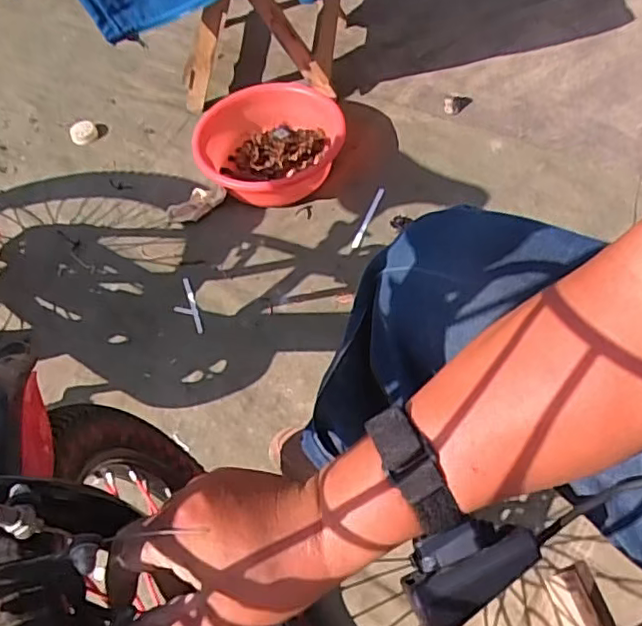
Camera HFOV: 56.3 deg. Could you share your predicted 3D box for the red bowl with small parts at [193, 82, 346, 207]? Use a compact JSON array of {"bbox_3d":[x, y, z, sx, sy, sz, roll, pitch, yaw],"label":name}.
[{"bbox_3d":[-0.092,-0.290,1.090,0.254,0.128,0.252,-2,56,3],"label":"red bowl with small parts"}]

